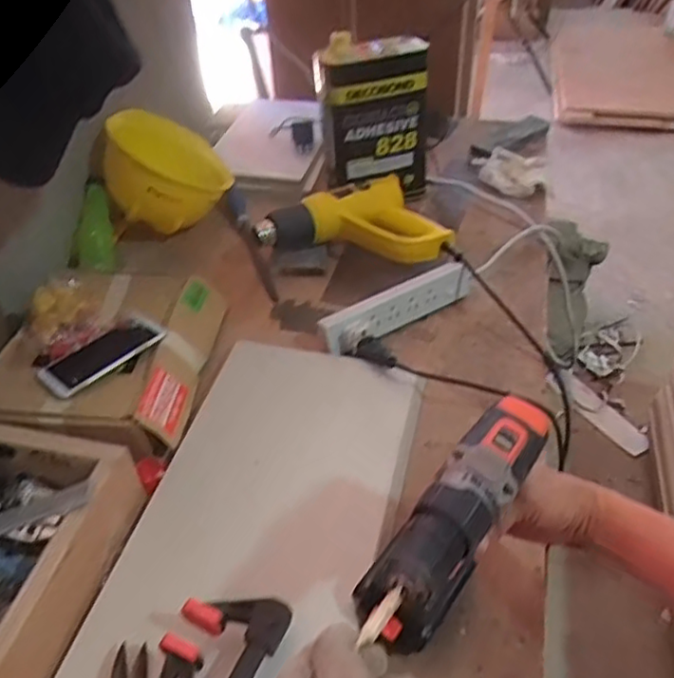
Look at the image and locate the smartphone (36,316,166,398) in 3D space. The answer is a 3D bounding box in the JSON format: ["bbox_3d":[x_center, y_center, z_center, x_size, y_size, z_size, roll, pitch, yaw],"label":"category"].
[{"bbox_3d":[-0.281,0.016,0.776,0.057,0.015,0.142,41,59,19],"label":"smartphone"}]

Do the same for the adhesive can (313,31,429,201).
[{"bbox_3d":[0.061,-0.360,1.081,0.180,0.247,0.111,-3,43,-1],"label":"adhesive can"}]

